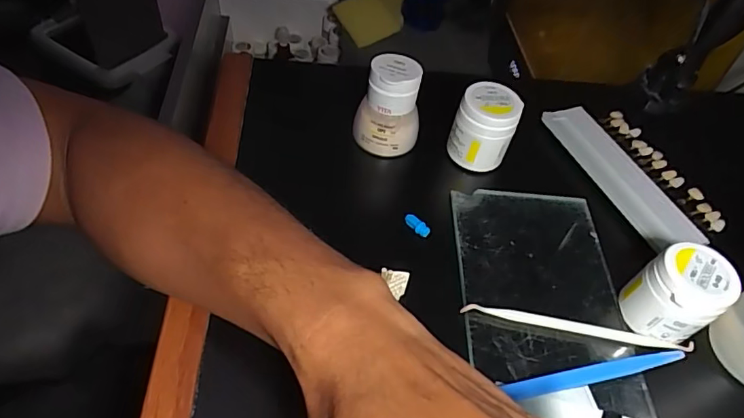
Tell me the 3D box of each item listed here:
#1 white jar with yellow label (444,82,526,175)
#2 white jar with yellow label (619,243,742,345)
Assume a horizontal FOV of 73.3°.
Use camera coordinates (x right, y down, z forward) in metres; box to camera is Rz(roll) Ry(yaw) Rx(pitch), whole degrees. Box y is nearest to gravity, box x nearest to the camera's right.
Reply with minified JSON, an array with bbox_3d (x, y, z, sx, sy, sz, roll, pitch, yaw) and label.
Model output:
[{"bbox_3d":[0.084,-0.060,0.373,0.043,0.052,0.038,22,53,10],"label":"white jar with yellow label"},{"bbox_3d":[0.181,0.049,0.296,0.042,0.048,0.043,3,52,-4],"label":"white jar with yellow label"}]

